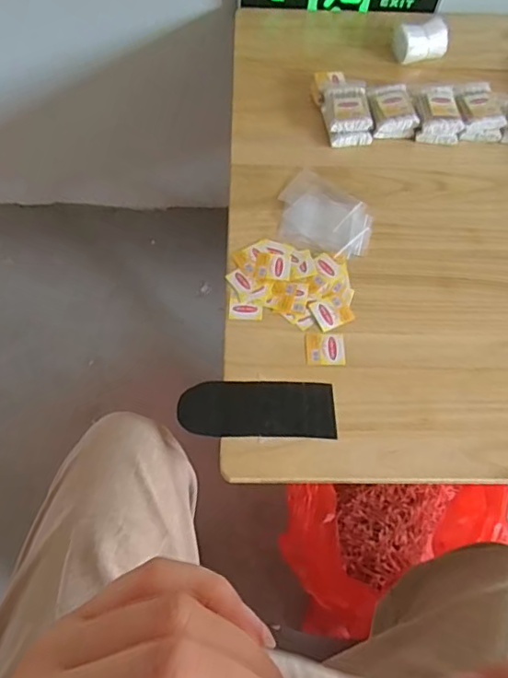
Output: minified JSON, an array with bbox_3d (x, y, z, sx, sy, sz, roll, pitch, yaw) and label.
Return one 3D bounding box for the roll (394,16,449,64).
[{"bbox_3d":[0.256,-0.457,0.819,0.083,0.045,0.054,-19,66,-11],"label":"roll"}]

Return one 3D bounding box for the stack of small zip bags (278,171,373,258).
[{"bbox_3d":[0.094,-0.160,0.693,0.125,0.007,0.113,23,66,9],"label":"stack of small zip bags"}]

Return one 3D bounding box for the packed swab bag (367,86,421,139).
[{"bbox_3d":[0.193,-0.322,0.758,0.060,0.032,0.077,-6,65,-5],"label":"packed swab bag"}]

